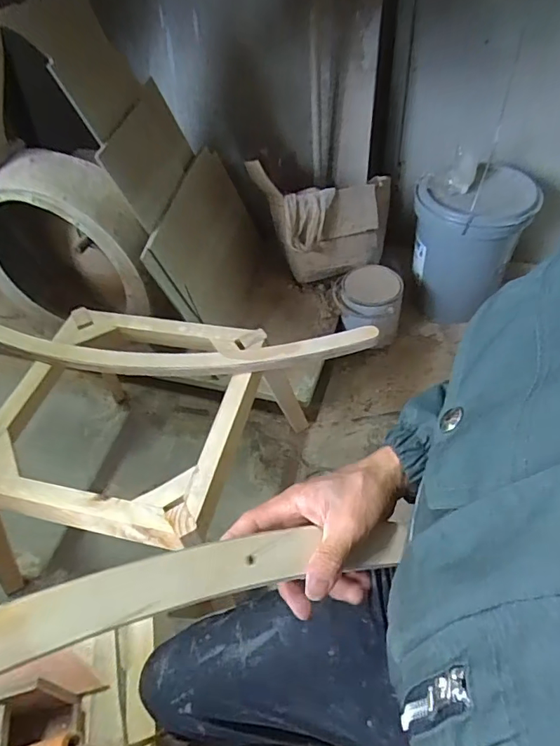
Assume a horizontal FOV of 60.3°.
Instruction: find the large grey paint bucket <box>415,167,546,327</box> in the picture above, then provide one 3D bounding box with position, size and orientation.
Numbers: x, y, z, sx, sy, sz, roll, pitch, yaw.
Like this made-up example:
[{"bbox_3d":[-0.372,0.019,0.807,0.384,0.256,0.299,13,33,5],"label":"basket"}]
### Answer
[{"bbox_3d":[0.549,-0.387,1.428,0.319,0.367,0.298,8,50,11],"label":"large grey paint bucket"}]

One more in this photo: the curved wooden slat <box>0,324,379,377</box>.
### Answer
[{"bbox_3d":[-0.247,-0.050,0.972,0.869,0.046,0.147,3,49,8],"label":"curved wooden slat"}]

